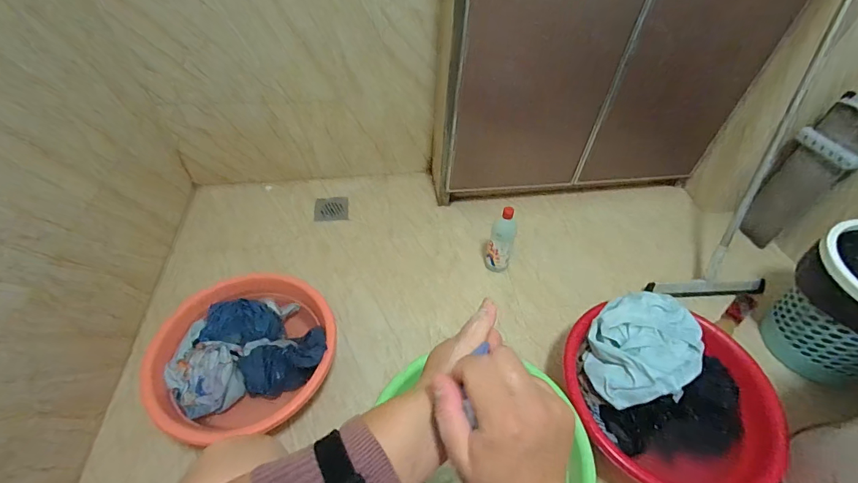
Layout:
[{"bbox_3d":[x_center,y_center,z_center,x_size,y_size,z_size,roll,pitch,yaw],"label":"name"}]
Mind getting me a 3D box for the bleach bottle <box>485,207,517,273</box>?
[{"bbox_3d":[0.178,0.004,0.984,0.061,0.189,0.049,12,50,10],"label":"bleach bottle"}]

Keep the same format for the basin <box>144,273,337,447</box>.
[{"bbox_3d":[-0.356,0.233,0.795,0.324,0.126,0.312,1,49,-1],"label":"basin"}]

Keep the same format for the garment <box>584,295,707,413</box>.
[{"bbox_3d":[0.404,0.196,0.746,0.180,0.092,0.232,29,54,22],"label":"garment"}]

